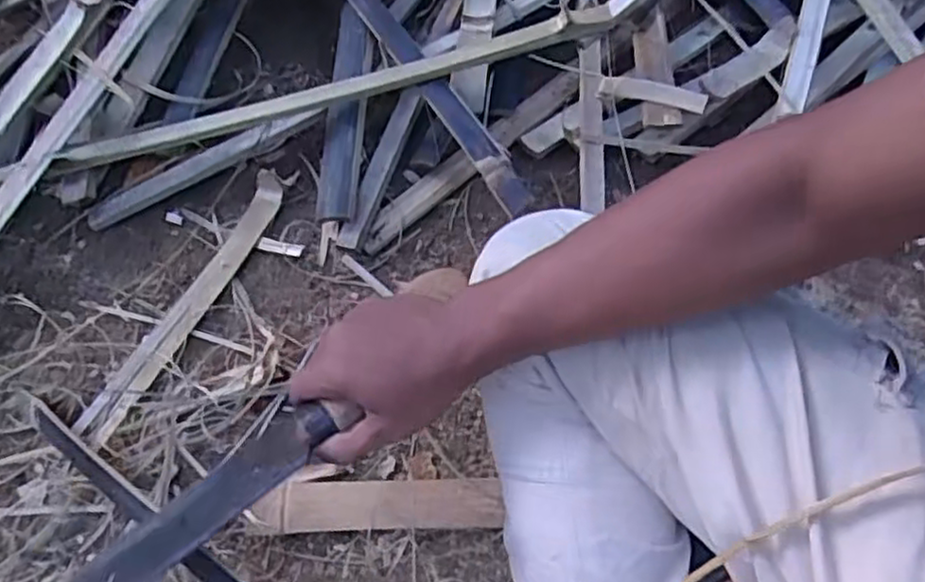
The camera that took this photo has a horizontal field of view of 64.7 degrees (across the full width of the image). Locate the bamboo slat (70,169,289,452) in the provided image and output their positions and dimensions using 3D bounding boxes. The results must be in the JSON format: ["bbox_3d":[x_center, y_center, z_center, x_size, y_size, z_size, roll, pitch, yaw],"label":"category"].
[{"bbox_3d":[-0.263,0.008,0.713,0.037,0.024,0.308,24,67,11],"label":"bamboo slat"}]

